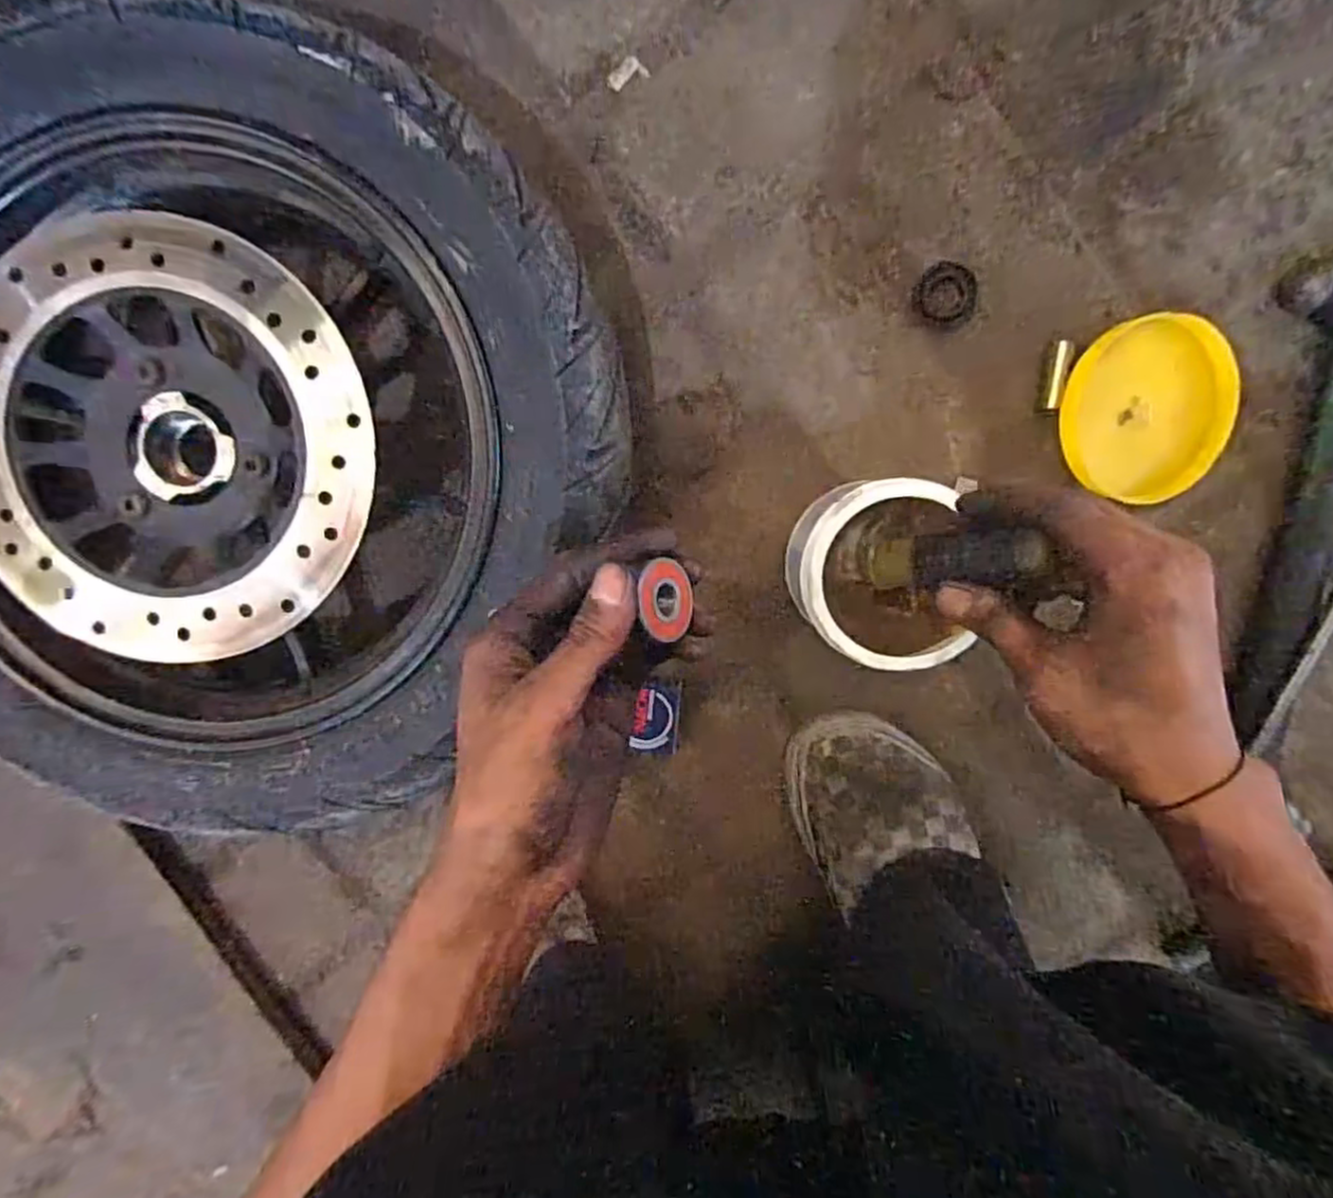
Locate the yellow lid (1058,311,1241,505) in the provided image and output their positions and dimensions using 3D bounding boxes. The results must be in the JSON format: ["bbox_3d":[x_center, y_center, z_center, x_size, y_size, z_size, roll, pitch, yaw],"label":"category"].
[{"bbox_3d":[0.291,-0.111,0.433,0.104,0.027,0.108,0,99,1],"label":"yellow lid"}]

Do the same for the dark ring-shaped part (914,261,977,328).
[{"bbox_3d":[0.168,-0.183,0.430,0.036,0.006,0.036,0,99,1],"label":"dark ring-shaped part"}]

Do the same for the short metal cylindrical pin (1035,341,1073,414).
[{"bbox_3d":[0.234,-0.134,0.434,0.012,0.014,0.043,11,99,0],"label":"short metal cylindrical pin"}]

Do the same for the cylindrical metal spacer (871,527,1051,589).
[{"bbox_3d":[0.133,-0.018,0.345,0.018,0.086,0.025,-18,99,-32],"label":"cylindrical metal spacer"}]

